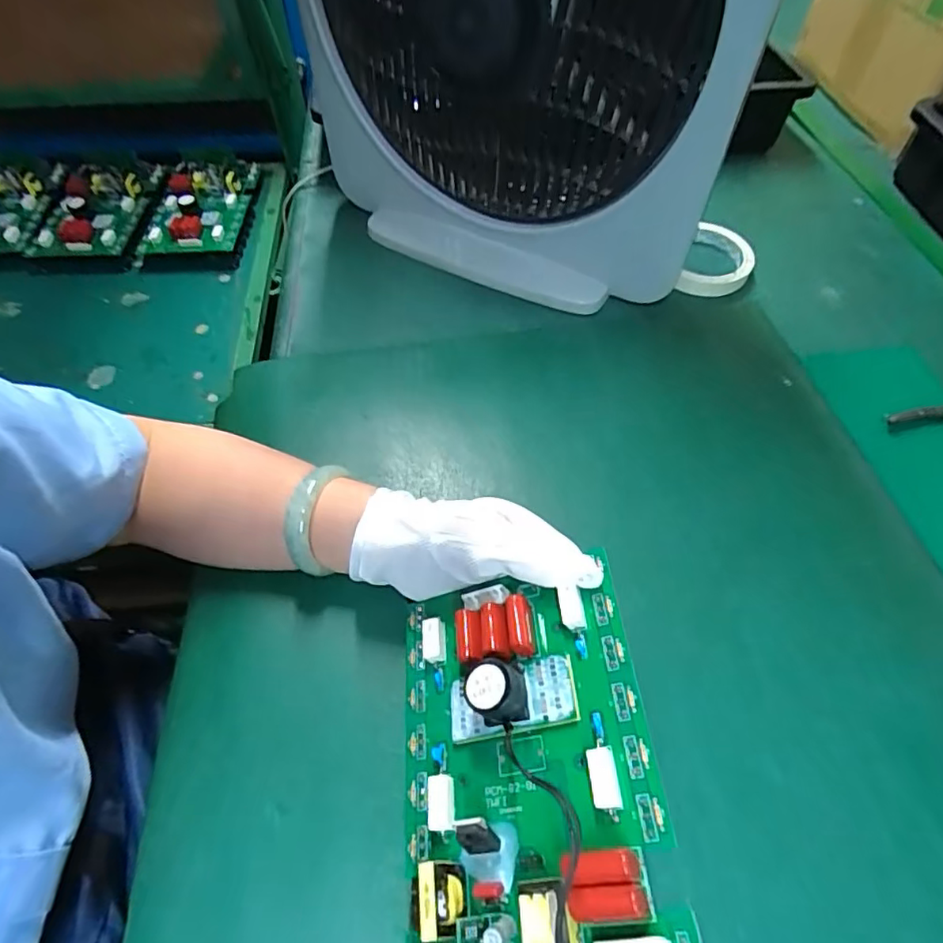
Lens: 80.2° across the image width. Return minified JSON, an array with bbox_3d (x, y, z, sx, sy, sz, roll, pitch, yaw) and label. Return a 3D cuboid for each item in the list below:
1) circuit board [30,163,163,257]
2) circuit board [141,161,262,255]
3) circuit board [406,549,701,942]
[{"bbox_3d":[-0.522,-0.368,0.772,0.145,0.029,0.199,-4,57,-2],"label":"circuit board"},{"bbox_3d":[-0.376,-0.372,0.778,0.123,0.034,0.187,0,56,0],"label":"circuit board"},{"bbox_3d":[0.019,0.149,0.242,0.122,0.031,0.216,-20,50,18],"label":"circuit board"}]

